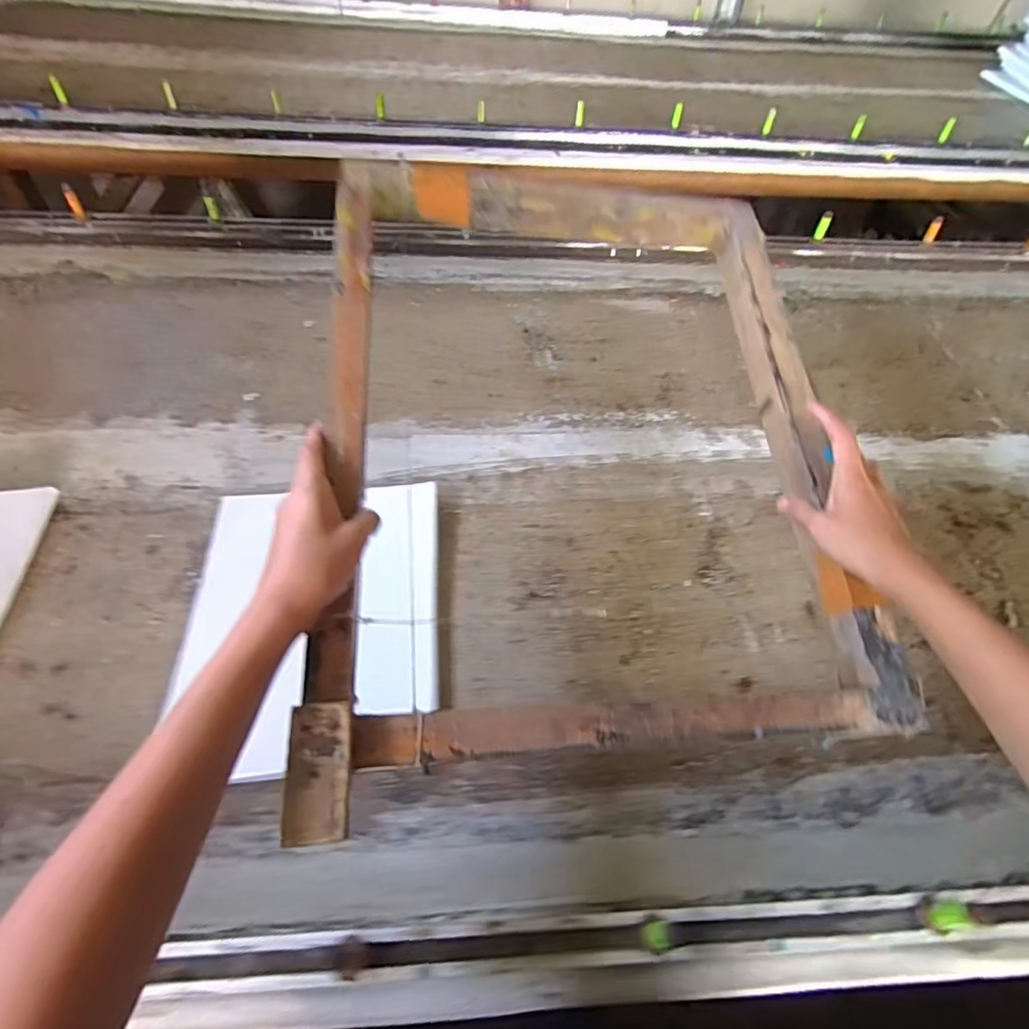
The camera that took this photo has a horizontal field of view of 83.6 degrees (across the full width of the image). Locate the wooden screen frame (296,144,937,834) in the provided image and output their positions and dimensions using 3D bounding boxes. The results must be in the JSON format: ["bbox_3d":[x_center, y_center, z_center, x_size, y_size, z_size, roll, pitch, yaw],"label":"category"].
[{"bbox_3d":[0.057,-0.074,0.456,0.400,0.046,0.539,0,65,-11],"label":"wooden screen frame"}]

